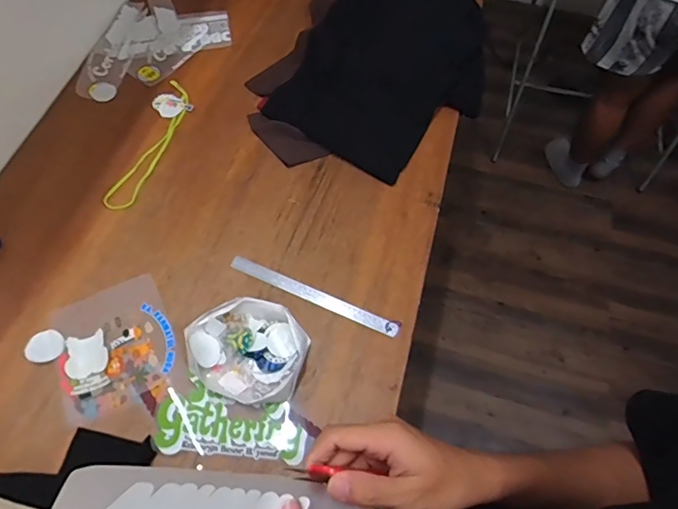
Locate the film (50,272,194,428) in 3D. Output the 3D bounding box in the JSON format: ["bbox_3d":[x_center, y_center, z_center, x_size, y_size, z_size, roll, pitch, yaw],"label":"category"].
[{"bbox_3d":[-0.383,0.167,0.824,0.192,0.009,0.241,-24,66,-14],"label":"film"}]

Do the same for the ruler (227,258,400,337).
[{"bbox_3d":[-0.047,0.074,0.873,0.328,0.005,0.027,22,65,10],"label":"ruler"}]

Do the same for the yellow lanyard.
[{"bbox_3d":[-0.400,-0.242,1.032,0.089,0.012,0.353,9,63,4],"label":"yellow lanyard"}]

